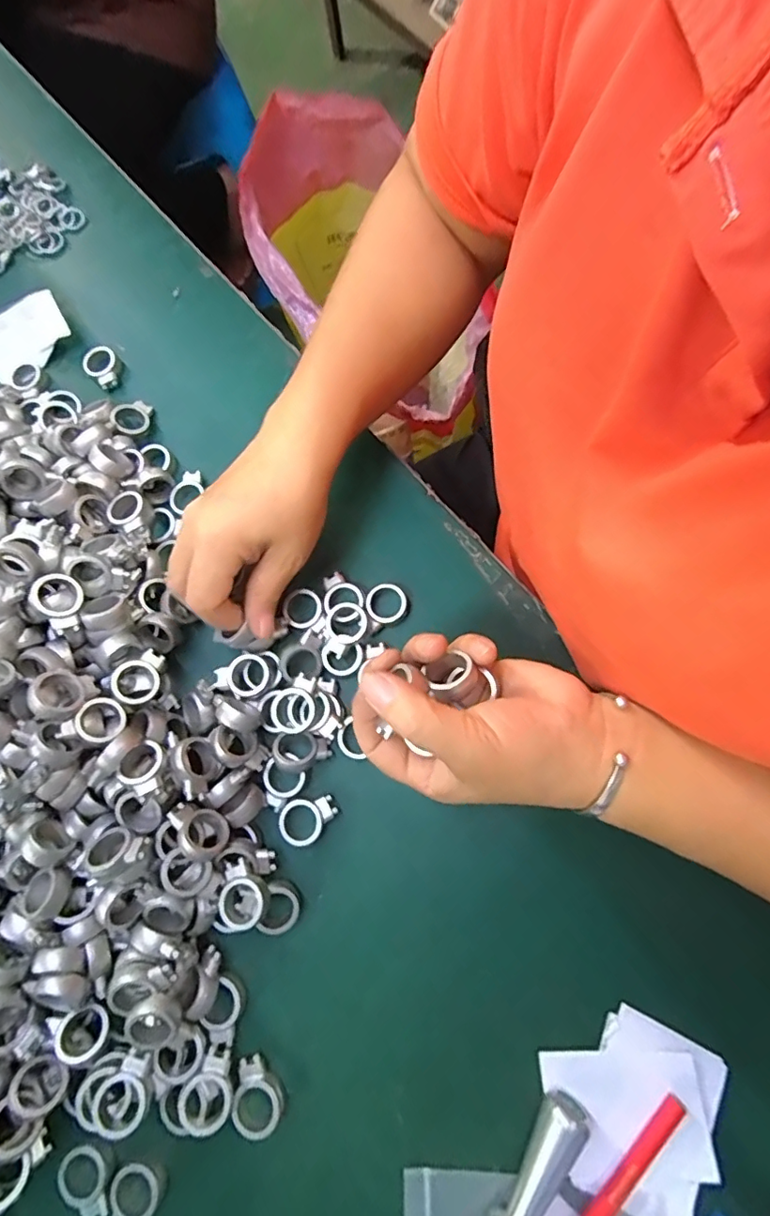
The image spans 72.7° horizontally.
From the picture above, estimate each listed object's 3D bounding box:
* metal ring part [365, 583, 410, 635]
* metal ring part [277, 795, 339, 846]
[{"bbox_3d":[0.000,-0.002,0.332,0.029,0.009,0.026,-25,75,-1],"label":"metal ring part"},{"bbox_3d":[-0.045,0.124,0.307,0.035,0.005,0.025,-29,76,-2],"label":"metal ring part"}]

